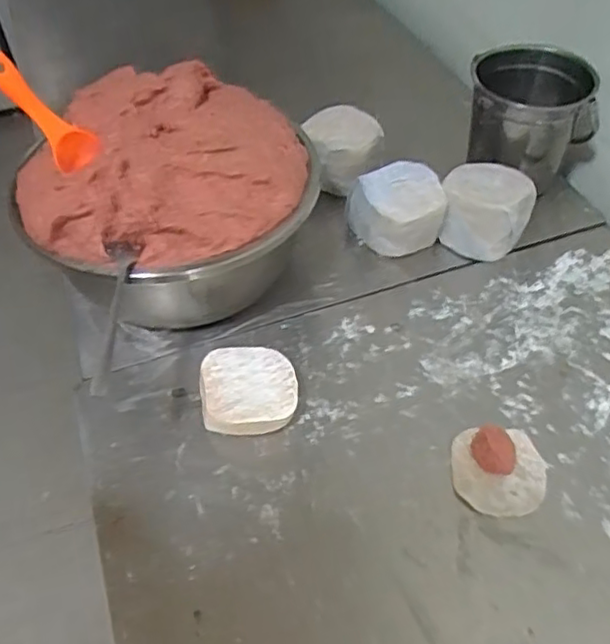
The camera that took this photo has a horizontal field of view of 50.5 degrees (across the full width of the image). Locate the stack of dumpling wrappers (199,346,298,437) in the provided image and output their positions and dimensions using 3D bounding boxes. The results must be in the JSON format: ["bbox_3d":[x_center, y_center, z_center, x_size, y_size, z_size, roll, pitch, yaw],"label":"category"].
[{"bbox_3d":[-0.049,0.064,0.577,0.082,0.040,0.076,-5,50,-3],"label":"stack of dumpling wrappers"}]

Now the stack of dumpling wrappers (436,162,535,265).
[{"bbox_3d":[0.193,-0.120,0.701,0.092,0.077,0.091,17,52,15],"label":"stack of dumpling wrappers"}]

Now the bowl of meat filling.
[{"bbox_3d":[-0.120,-0.101,0.618,0.228,0.202,0.214,-1,50,1],"label":"bowl of meat filling"}]

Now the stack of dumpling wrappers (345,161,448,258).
[{"bbox_3d":[0.098,-0.117,0.703,0.089,0.076,0.088,-22,53,-16],"label":"stack of dumpling wrappers"}]

